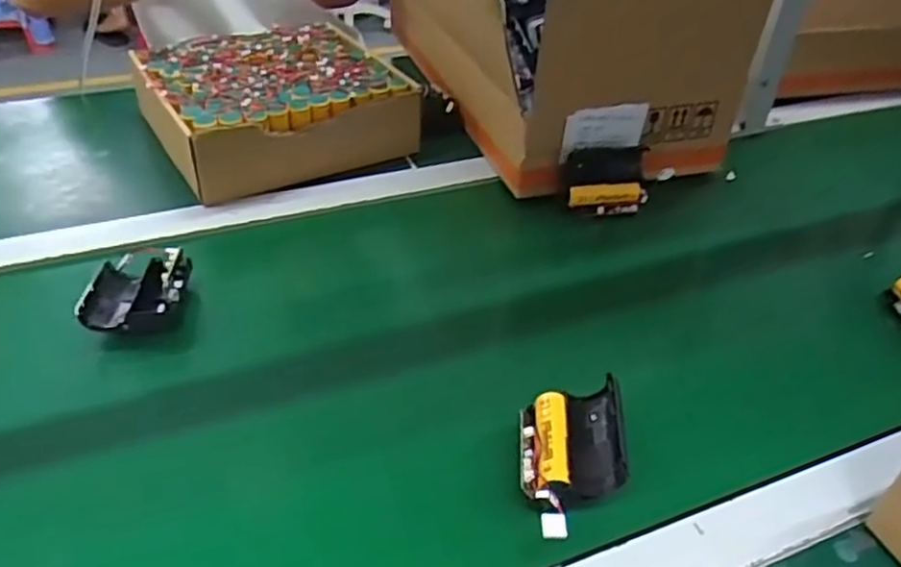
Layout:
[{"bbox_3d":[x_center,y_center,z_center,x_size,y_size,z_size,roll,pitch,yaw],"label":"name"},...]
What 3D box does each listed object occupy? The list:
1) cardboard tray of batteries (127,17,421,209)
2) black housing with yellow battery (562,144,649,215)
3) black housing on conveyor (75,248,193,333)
[{"bbox_3d":[-0.186,-0.188,0.767,0.233,0.077,0.222,-21,45,-29],"label":"cardboard tray of batteries"},{"bbox_3d":[0.151,-0.101,0.704,0.079,0.052,0.046,-9,40,-17],"label":"black housing with yellow battery"},{"bbox_3d":[-0.241,0.005,0.557,0.073,0.031,0.078,-3,39,-10],"label":"black housing on conveyor"}]

